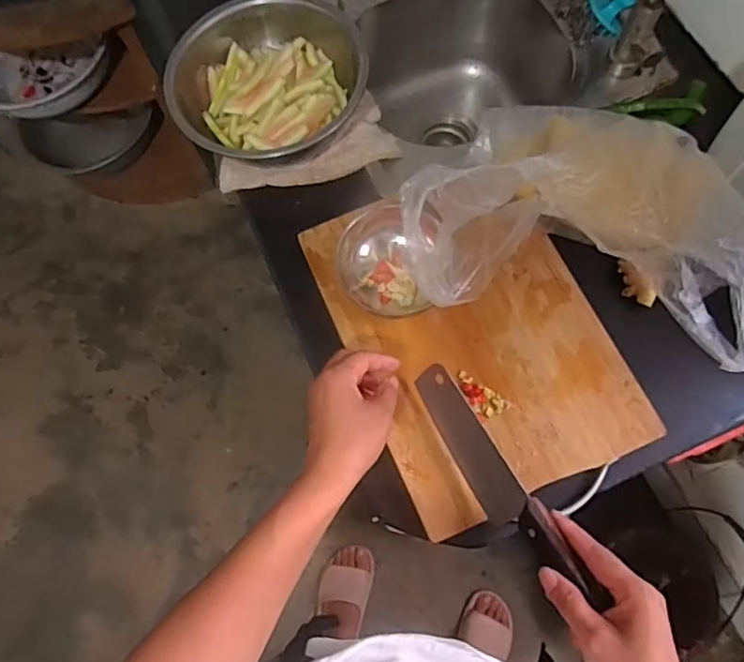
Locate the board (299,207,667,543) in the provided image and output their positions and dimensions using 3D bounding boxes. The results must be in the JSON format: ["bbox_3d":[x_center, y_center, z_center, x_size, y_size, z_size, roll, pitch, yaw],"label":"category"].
[{"bbox_3d":[0.099,-0.002,0.562,0.240,0.011,0.328,-22,71,-5],"label":"board"}]

